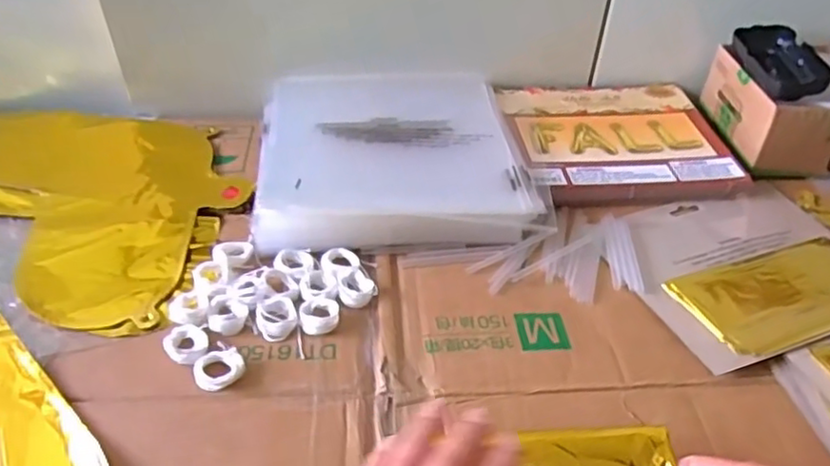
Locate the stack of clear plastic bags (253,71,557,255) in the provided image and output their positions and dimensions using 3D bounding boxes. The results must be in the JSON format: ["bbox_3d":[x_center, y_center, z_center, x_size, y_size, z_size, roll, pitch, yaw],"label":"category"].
[{"bbox_3d":[-0.022,-0.077,0.578,0.217,0.027,0.238,-4,43,-6],"label":"stack of clear plastic bags"}]

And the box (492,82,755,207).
[{"bbox_3d":[0.183,-0.091,0.608,0.193,0.020,0.172,-3,43,-5],"label":"box"}]

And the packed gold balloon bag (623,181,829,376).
[{"bbox_3d":[0.251,0.017,0.494,0.191,0.020,0.159,-14,45,-17],"label":"packed gold balloon bag"}]

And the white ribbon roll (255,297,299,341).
[{"bbox_3d":[-0.093,0.057,0.444,0.026,0.007,0.030,-11,44,-14],"label":"white ribbon roll"}]

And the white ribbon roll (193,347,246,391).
[{"bbox_3d":[-0.121,0.085,0.410,0.030,0.007,0.025,-9,44,-12],"label":"white ribbon roll"}]

